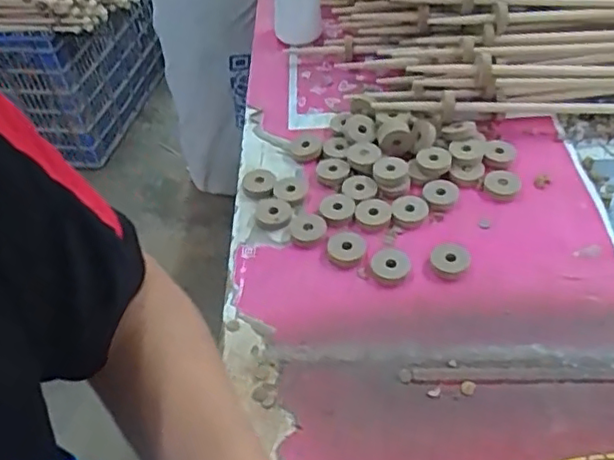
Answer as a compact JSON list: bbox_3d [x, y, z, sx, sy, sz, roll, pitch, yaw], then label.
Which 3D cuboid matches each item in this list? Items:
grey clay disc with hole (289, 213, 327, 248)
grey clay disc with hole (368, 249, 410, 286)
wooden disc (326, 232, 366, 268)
[{"bbox_3d":[0.000,0.001,0.588,0.036,0.009,0.041,5,45,10],"label":"grey clay disc with hole"},{"bbox_3d":[0.075,0.030,0.549,0.035,0.004,0.037,-3,45,3],"label":"grey clay disc with hole"},{"bbox_3d":[0.037,0.015,0.569,0.035,0.004,0.039,13,48,18],"label":"wooden disc"}]

